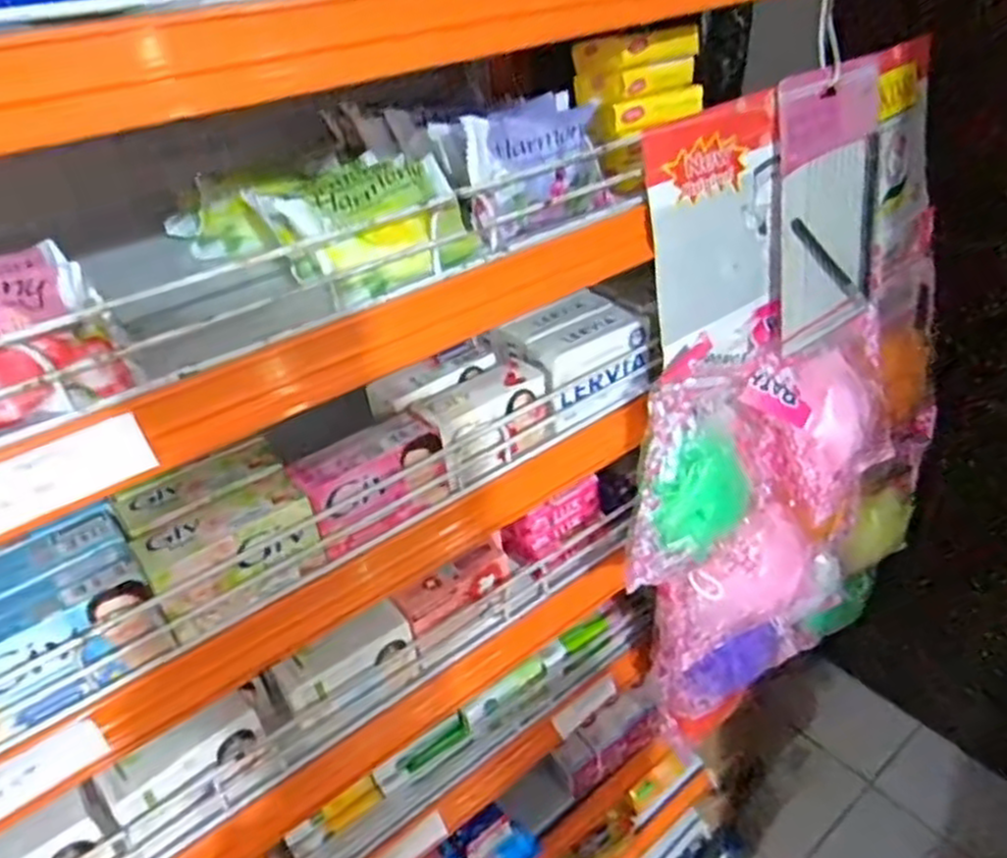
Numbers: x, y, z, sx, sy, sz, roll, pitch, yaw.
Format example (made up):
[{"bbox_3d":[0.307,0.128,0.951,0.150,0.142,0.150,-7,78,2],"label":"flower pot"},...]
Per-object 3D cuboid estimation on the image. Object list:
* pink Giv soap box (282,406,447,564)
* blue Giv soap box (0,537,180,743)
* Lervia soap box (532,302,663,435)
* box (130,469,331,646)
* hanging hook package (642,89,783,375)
[{"bbox_3d":[-0.082,0.032,0.463,0.091,0.053,0.039,-26,40,-27],"label":"pink Giv soap box"},{"bbox_3d":[-0.226,0.107,0.379,0.091,0.055,0.037,-27,40,-29],"label":"blue Giv soap box"},{"bbox_3d":[0.067,-0.045,0.558,0.096,0.069,0.039,-20,37,-21],"label":"Lervia soap box"},{"bbox_3d":[-0.153,0.071,0.420,0.090,0.056,0.034,-29,41,-31],"label":"box"},{"bbox_3d":[0.156,-0.129,0.527,0.123,0.183,0.012,-27,31,-25],"label":"hanging hook package"}]

